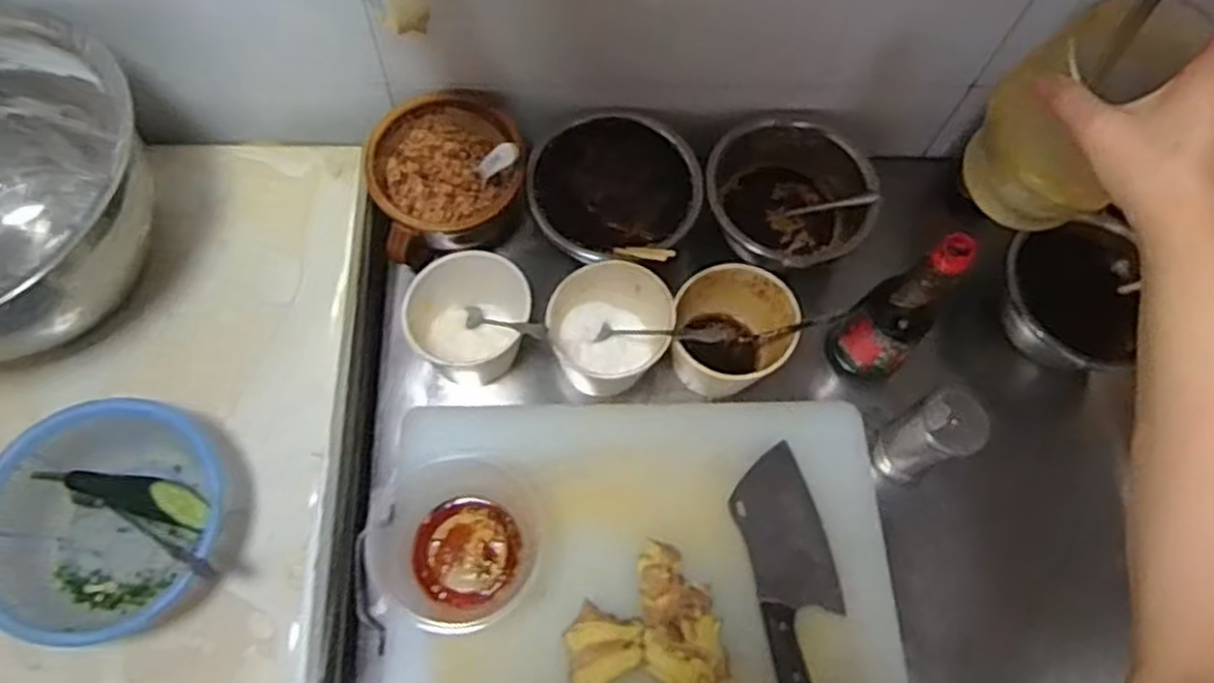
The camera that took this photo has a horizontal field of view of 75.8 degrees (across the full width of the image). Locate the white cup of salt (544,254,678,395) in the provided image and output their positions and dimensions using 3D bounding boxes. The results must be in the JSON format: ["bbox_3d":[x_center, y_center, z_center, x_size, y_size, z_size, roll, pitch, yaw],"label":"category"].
[{"bbox_3d":[-0.003,-0.015,0.765,0.110,0.108,0.109,1,68,-3],"label":"white cup of salt"}]

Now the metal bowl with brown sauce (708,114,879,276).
[{"bbox_3d":[0.188,-0.152,0.819,0.172,0.083,0.152,6,67,-1],"label":"metal bowl with brown sauce"}]

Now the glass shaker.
[{"bbox_3d":[0.298,0.089,0.725,0.058,0.122,0.056,1,68,-3],"label":"glass shaker"}]

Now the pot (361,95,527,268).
[{"bbox_3d":[-0.160,-0.161,0.787,0.144,0.124,0.133,1,68,-3],"label":"pot"}]

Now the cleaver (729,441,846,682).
[{"bbox_3d":[0.167,0.214,0.681,0.077,0.018,0.239,-9,68,-7],"label":"cleaver"}]

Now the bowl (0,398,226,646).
[{"bbox_3d":[-0.388,0.142,0.611,0.181,0.072,0.173,1,68,-3],"label":"bowl"}]

